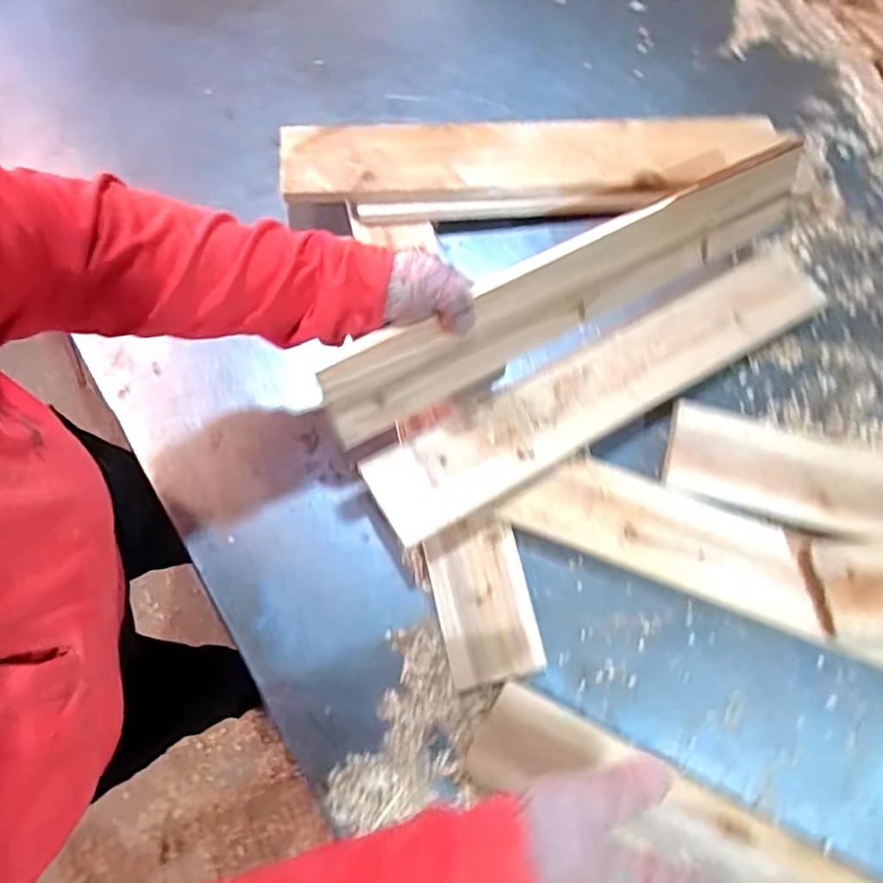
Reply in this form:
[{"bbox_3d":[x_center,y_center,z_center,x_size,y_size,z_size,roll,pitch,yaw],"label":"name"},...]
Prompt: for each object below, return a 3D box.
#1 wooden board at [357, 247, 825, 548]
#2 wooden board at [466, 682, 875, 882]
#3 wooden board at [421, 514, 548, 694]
[{"bbox_3d":[0.156,-0.053,0.546,0.470,0.018,0.078,-27,77,-15],"label":"wooden board"},{"bbox_3d":[0.243,0.334,0.454,0.462,0.028,0.083,29,75,5],"label":"wooden board"},{"bbox_3d":[0.036,0.135,0.511,0.079,0.018,0.132,-13,74,-5],"label":"wooden board"}]

